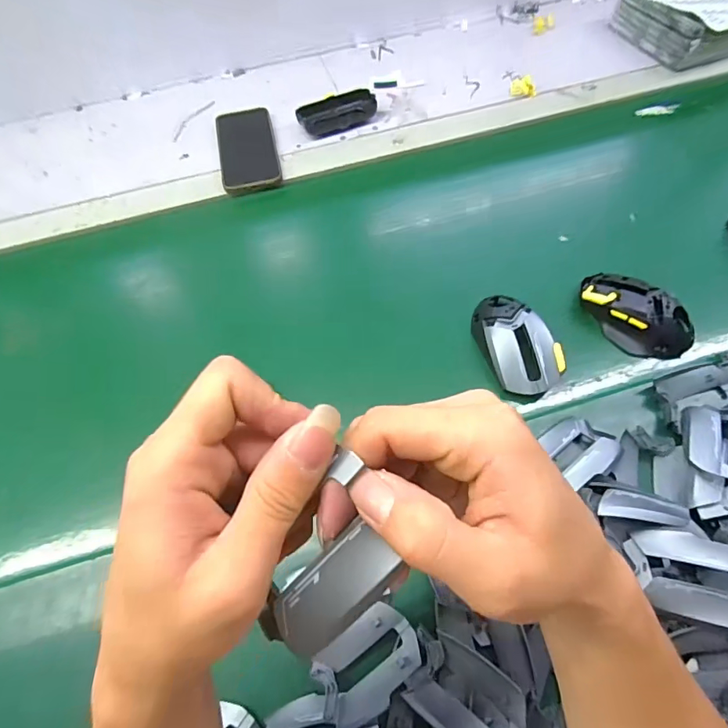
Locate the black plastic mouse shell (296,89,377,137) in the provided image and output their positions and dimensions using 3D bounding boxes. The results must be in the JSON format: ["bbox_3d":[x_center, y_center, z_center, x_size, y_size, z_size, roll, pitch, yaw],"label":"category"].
[{"bbox_3d":[-0.036,-0.353,0.673,0.108,0.025,0.050,-24,62,-10],"label":"black plastic mouse shell"}]

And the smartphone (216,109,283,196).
[{"bbox_3d":[-0.159,-0.295,0.652,0.077,0.016,0.153,-12,60,-3],"label":"smartphone"}]

